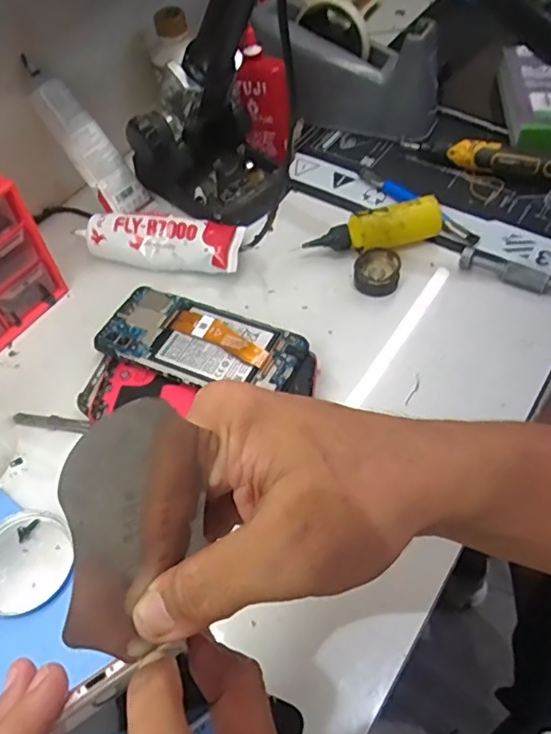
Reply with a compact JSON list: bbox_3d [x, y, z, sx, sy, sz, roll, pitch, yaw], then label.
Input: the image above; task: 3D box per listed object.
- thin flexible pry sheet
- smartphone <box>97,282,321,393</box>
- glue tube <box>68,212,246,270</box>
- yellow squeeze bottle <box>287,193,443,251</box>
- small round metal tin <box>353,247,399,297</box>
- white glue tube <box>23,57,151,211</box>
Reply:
[{"bbox_3d":[-0.046,0.056,0.193,0.048,0.097,0.005,-9,28,-35],"label":"thin flexible pry sheet"},{"bbox_3d":[-0.054,-0.017,0.444,0.172,0.012,0.071,19,57,20],"label":"smartphone"},{"bbox_3d":[-0.104,-0.116,0.518,0.152,0.038,0.052,8,56,9],"label":"glue tube"},{"bbox_3d":[0.089,-0.118,0.504,0.122,0.037,0.030,-16,56,-8],"label":"yellow squeeze bottle"},{"bbox_3d":[0.088,-0.082,0.493,0.037,0.020,0.038,-1,55,2],"label":"small round metal tin"},{"bbox_3d":[-0.170,-0.202,0.513,0.024,0.144,0.040,1,44,52],"label":"white glue tube"}]

